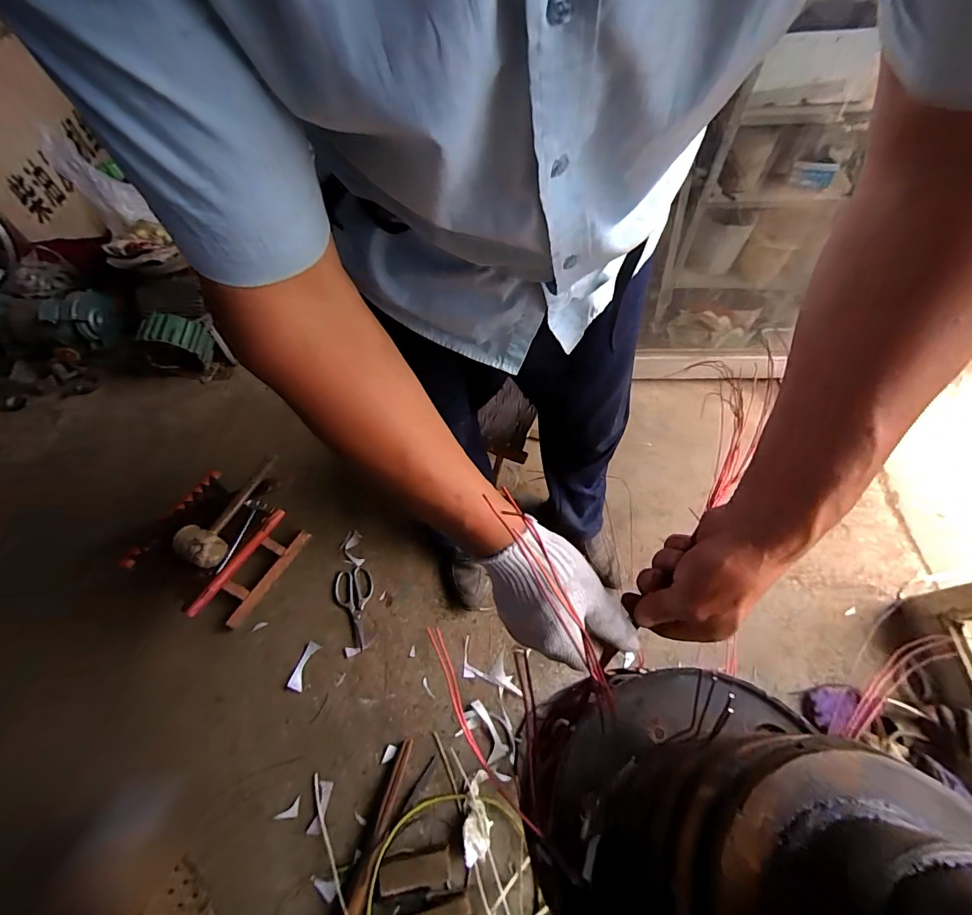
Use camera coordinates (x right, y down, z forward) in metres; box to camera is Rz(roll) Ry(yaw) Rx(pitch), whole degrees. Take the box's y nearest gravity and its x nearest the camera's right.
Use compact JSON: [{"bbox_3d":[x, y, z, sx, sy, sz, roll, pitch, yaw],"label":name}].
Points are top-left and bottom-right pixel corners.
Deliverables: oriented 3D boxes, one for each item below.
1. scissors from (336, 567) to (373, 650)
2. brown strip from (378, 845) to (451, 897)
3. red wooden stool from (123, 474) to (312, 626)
[{"bbox_3d":[-0.329,0.375,1.094,0.089,0.023,0.196,-10,61,-4],"label":"scissors"},{"bbox_3d":[-0.133,0.791,0.829,0.131,0.030,0.054,-11,62,-4],"label":"brown strip"},{"bbox_3d":[-0.645,0.227,1.080,0.263,0.178,0.276,26,65,15],"label":"red wooden stool"}]

